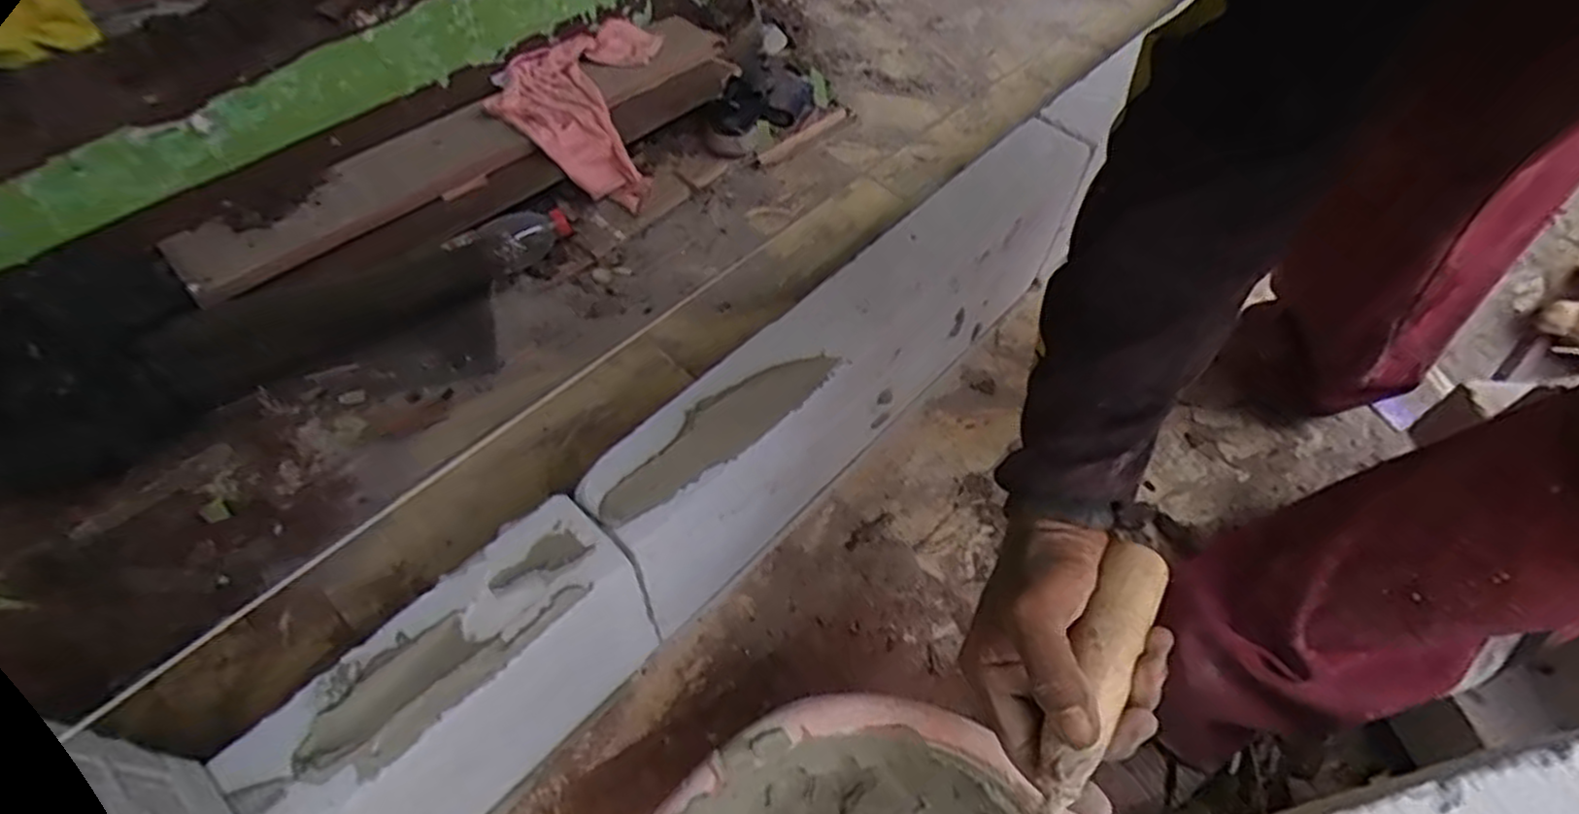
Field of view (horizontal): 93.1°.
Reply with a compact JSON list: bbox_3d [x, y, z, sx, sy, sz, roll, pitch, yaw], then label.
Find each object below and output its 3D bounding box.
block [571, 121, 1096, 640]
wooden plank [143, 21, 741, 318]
[{"bbox_3d":[0.071,-0.044,0.709,0.076,0.210,0.587,38,62,20],"label":"block"},{"bbox_3d":[-0.367,-0.336,0.912,0.708,0.028,0.135,-38,66,-25],"label":"wooden plank"}]

